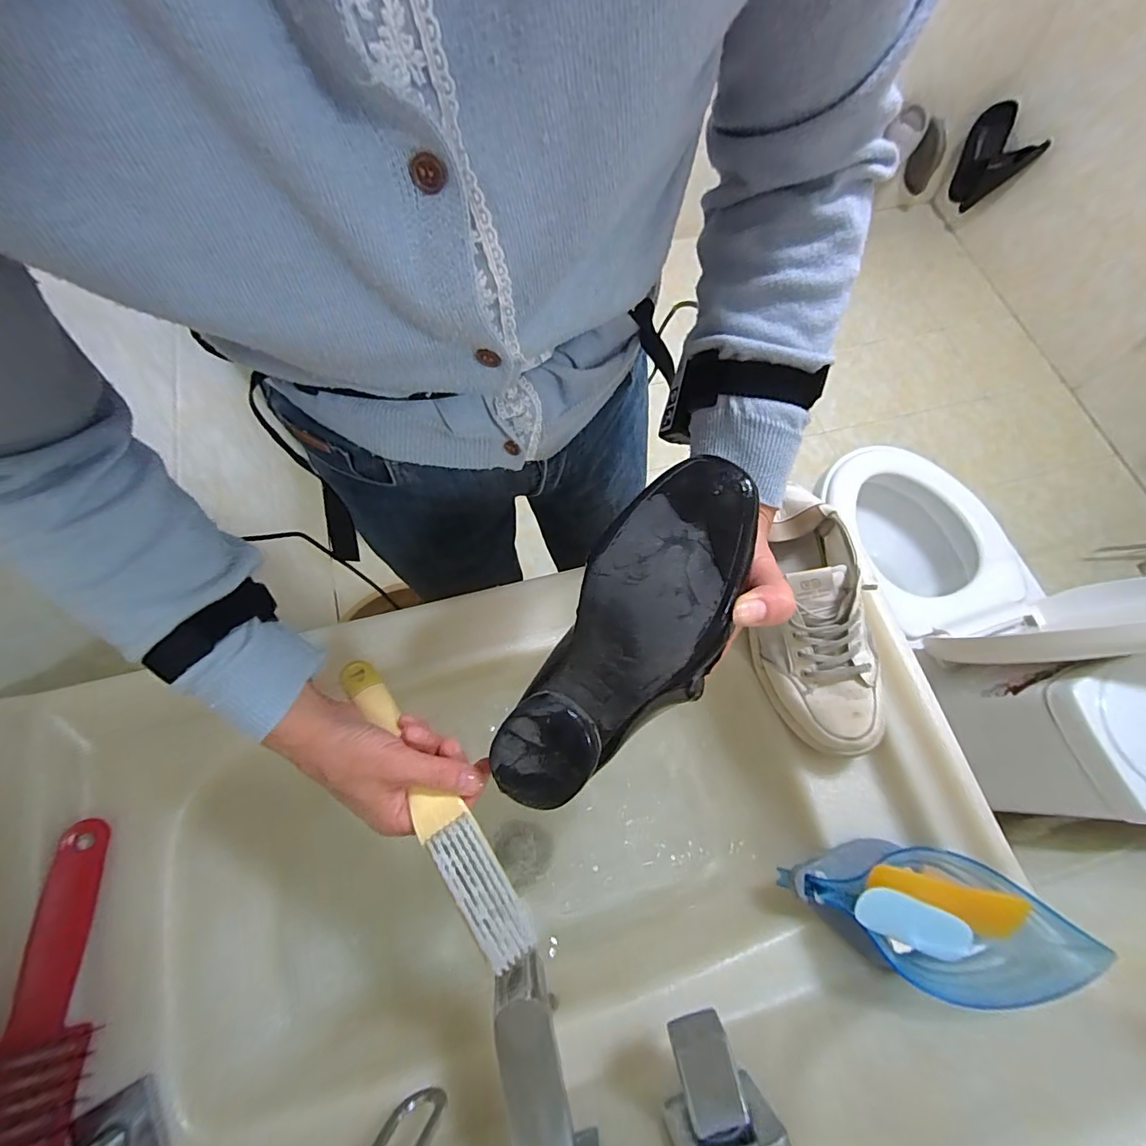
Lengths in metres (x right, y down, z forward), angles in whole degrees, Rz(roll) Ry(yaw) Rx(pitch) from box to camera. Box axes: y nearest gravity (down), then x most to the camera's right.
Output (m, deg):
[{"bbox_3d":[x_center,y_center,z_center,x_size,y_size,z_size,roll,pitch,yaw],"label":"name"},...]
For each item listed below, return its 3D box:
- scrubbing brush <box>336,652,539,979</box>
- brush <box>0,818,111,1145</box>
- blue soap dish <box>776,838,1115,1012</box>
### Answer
[{"bbox_3d":[-0.100,0.150,0.342,0.034,0.038,0.225,-36,63,-15],"label":"scrubbing brush"},{"bbox_3d":[-0.367,0.309,0.342,0.022,0.069,0.251,-26,56,20],"label":"brush"},{"bbox_3d":[0.267,0.257,0.379,0.191,0.077,0.088,6,67,24],"label":"blue soap dish"}]

